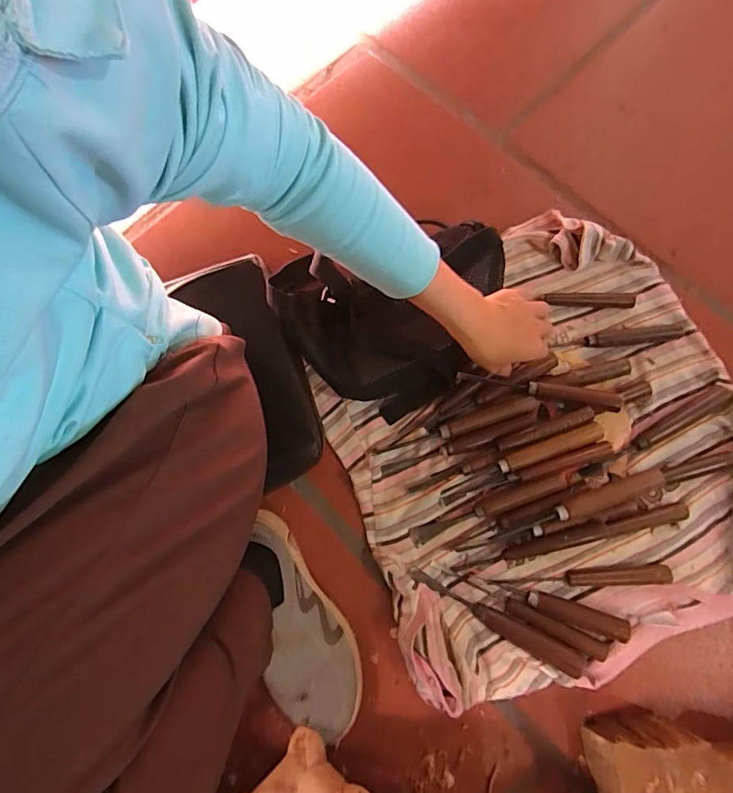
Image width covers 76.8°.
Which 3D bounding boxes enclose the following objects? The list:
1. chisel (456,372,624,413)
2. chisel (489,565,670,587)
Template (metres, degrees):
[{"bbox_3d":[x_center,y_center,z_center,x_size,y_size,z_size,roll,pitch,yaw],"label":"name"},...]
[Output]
[{"bbox_3d":[0.195,-0.008,0.527,0.179,0.027,0.016,14,71,4],"label":"chisel"},{"bbox_3d":[0.229,0.193,0.494,0.187,0.016,0.019,-1,75,0],"label":"chisel"}]

